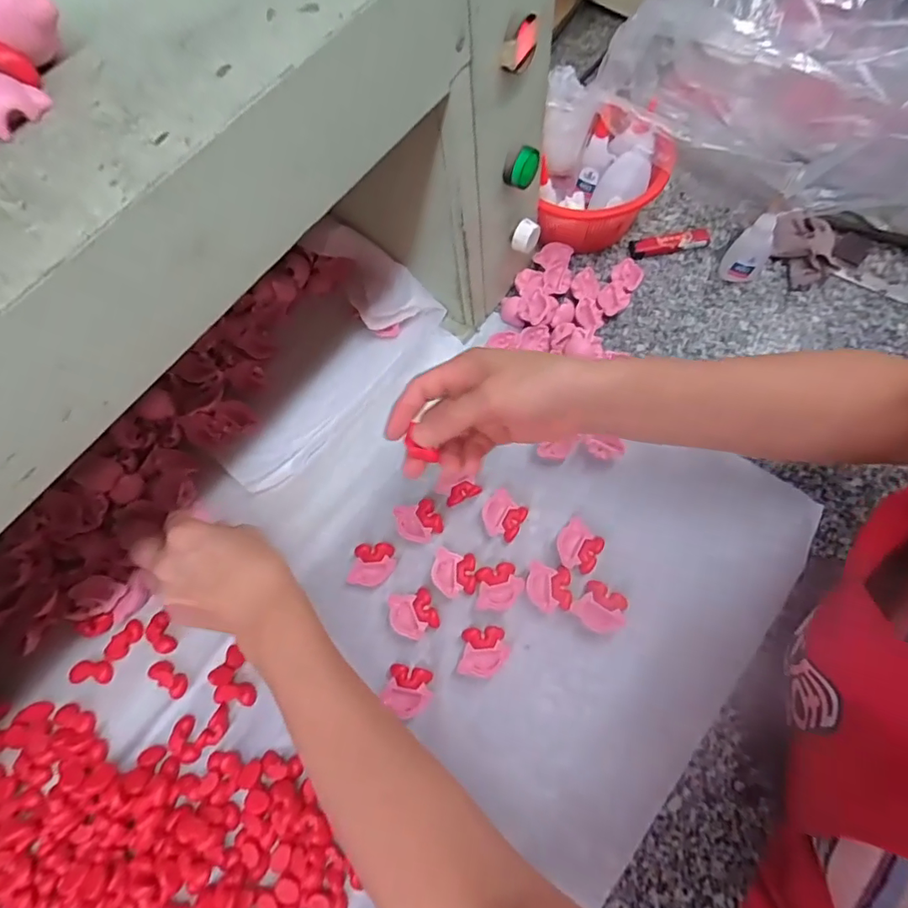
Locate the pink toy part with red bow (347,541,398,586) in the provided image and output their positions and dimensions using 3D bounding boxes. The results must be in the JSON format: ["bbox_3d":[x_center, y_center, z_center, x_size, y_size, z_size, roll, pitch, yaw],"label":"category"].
[{"bbox_3d":[-0.064,0.088,0.395,0.033,0.006,0.034,4,68,6],"label":"pink toy part with red bow"}]

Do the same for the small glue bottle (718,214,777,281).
[{"bbox_3d":[0.270,-0.184,0.449,0.033,0.070,0.016,33,71,14],"label":"small glue bottle"}]

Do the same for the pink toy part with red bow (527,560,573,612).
[{"bbox_3d":[0.072,0.102,0.379,0.032,0.014,0.034,0,68,4],"label":"pink toy part with red bow"}]

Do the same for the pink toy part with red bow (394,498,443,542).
[{"bbox_3d":[-0.028,0.056,0.406,0.034,0.009,0.033,-23,68,-5],"label":"pink toy part with red bow"}]

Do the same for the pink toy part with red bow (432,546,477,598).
[{"bbox_3d":[0.001,0.094,0.389,0.034,0.014,0.034,5,69,6],"label":"pink toy part with red bow"}]

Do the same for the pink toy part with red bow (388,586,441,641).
[{"bbox_3d":[-0.031,0.122,0.379,0.034,0.011,0.036,-2,68,4],"label":"pink toy part with red bow"}]

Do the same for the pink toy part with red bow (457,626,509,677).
[{"bbox_3d":[0.022,0.145,0.365,0.034,0.019,0.033,4,68,6],"label":"pink toy part with red bow"}]

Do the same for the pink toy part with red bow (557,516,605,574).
[{"bbox_3d":[0.098,0.072,0.387,0.032,0.008,0.037,26,72,14],"label":"pink toy part with red bow"}]

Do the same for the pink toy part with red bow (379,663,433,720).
[{"bbox_3d":[-0.032,0.169,0.356,0.034,0.014,0.031,13,70,9],"label":"pink toy part with red bow"}]

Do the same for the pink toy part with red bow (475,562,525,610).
[{"bbox_3d":[0.035,0.103,0.384,0.036,0.015,0.034,-3,68,3],"label":"pink toy part with red bow"}]

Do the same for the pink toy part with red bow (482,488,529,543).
[{"bbox_3d":[0.040,0.049,0.403,0.034,0.010,0.037,27,72,14],"label":"pink toy part with red bow"}]

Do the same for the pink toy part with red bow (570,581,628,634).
[{"bbox_3d":[0.108,0.115,0.368,0.036,0.015,0.031,27,73,14],"label":"pink toy part with red bow"}]

